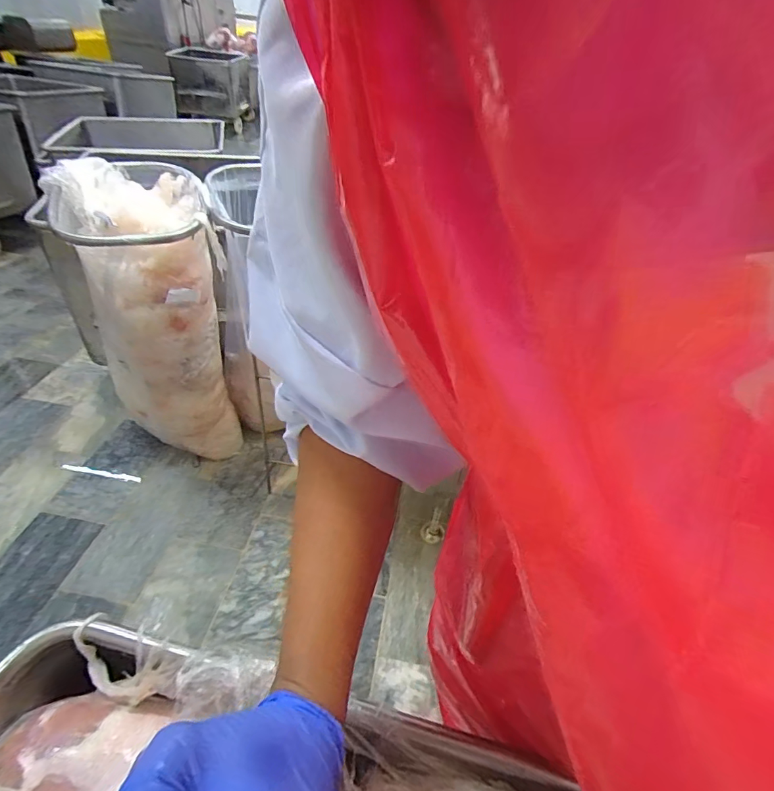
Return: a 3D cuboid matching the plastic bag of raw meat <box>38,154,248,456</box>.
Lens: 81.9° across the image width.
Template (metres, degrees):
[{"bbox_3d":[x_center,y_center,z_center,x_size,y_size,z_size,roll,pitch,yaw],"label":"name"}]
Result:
[{"bbox_3d":[-0.582,-0.125,1.203,0.289,0.814,0.242,-17,45,-26],"label":"plastic bag of raw meat"}]

